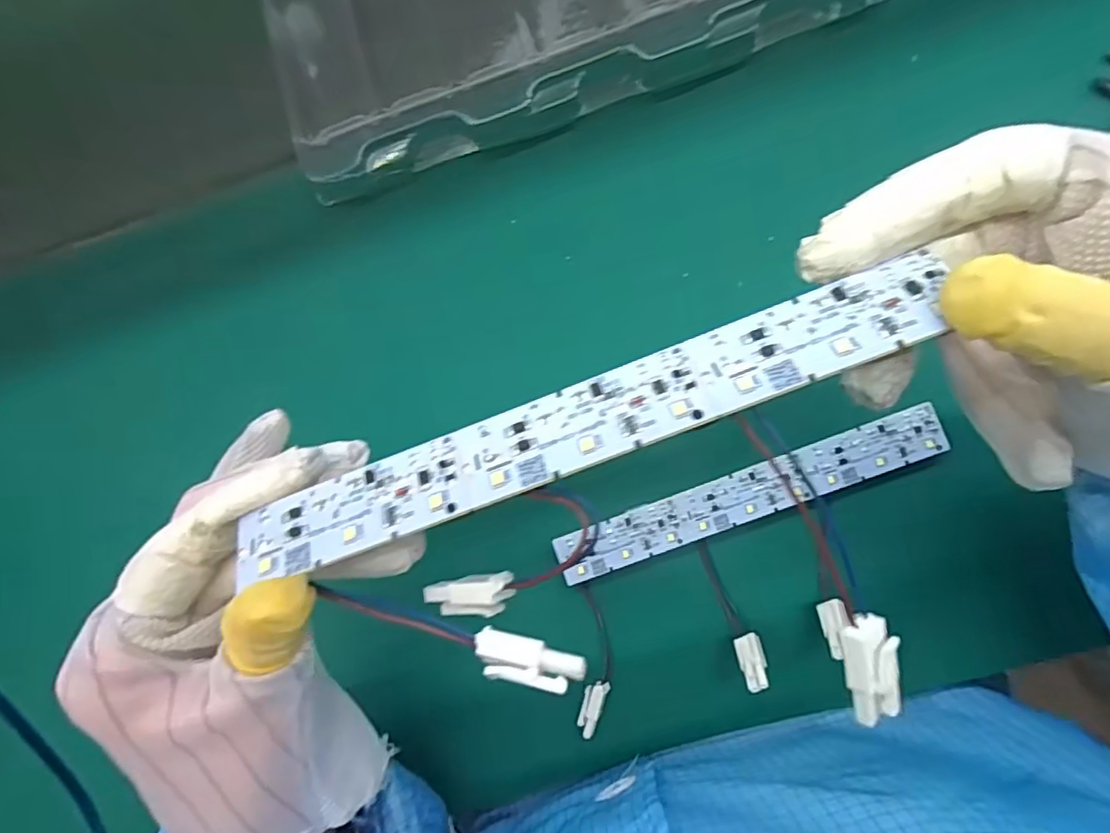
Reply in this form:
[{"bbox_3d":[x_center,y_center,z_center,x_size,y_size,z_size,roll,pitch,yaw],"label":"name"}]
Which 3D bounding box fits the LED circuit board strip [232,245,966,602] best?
[{"bbox_3d":[0.005,0.002,0.150,0.179,0.004,0.024,-21,58,4],"label":"LED circuit board strip"}]

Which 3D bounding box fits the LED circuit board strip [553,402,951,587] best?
[{"bbox_3d":[0.093,0.040,0.297,0.189,0.010,0.025,-21,83,6],"label":"LED circuit board strip"}]

